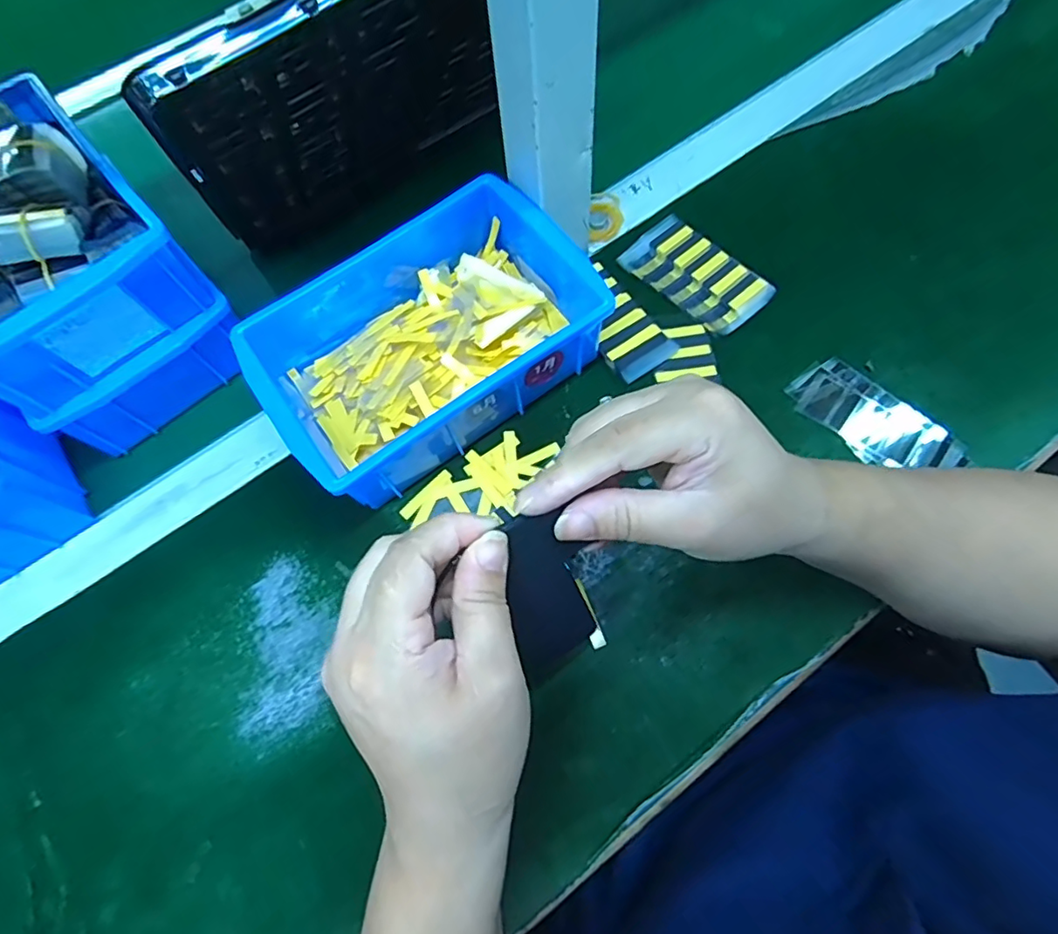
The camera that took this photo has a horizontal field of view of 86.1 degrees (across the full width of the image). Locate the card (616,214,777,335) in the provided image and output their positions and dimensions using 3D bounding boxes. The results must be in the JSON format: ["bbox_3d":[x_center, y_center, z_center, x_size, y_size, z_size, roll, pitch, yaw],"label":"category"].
[{"bbox_3d":[0.117,-0.136,0.398,0.052,0.016,0.098,-38,70,-11],"label":"card"}]

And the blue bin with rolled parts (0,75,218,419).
[{"bbox_3d":[-0.300,-0.135,0.340,0.133,0.082,0.185,-41,70,-12],"label":"blue bin with rolled parts"}]

